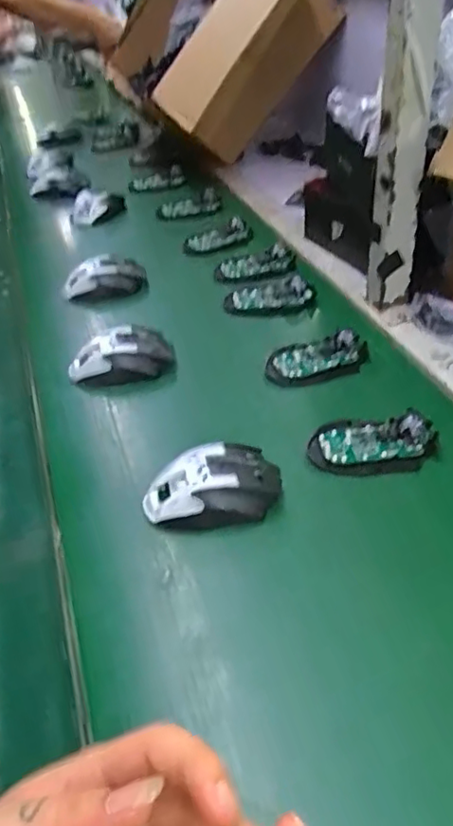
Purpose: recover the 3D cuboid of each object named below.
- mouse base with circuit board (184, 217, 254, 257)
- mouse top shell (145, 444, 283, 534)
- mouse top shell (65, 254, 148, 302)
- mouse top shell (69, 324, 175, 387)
[{"bbox_3d":[-0.014,-0.272,0.961,0.105,0.023,0.053,-19,41,-17],"label":"mouse base with circuit board"},{"bbox_3d":[-0.012,0.059,0.525,0.117,0.034,0.067,-9,39,-5],"label":"mouse top shell"},{"bbox_3d":[-0.167,-0.174,0.847,0.115,0.046,0.037,-9,39,-4],"label":"mouse top shell"},{"bbox_3d":[-0.117,-0.063,0.699,0.119,0.040,0.075,-3,39,3],"label":"mouse top shell"}]

